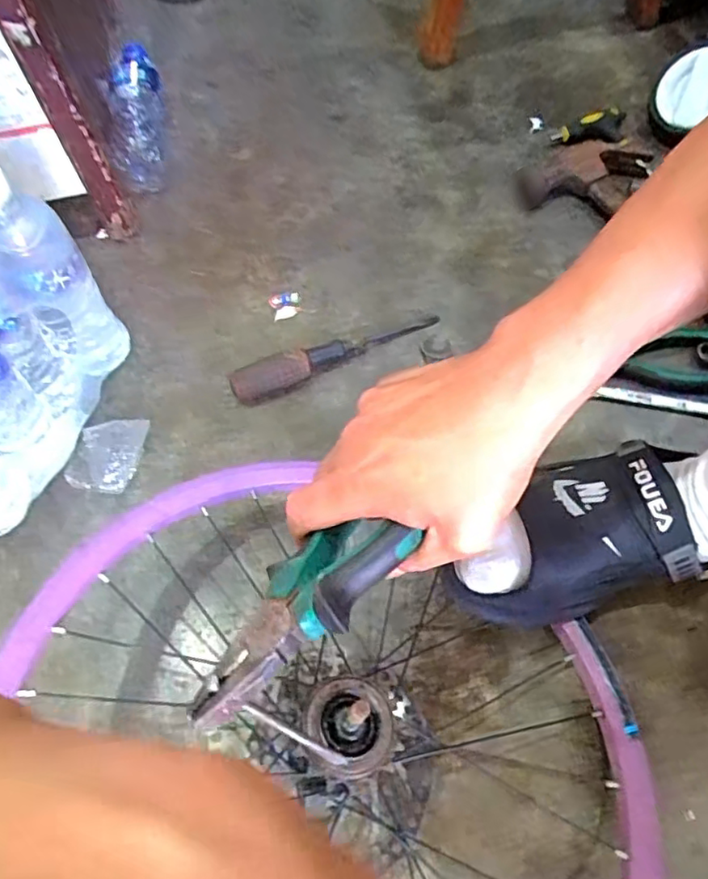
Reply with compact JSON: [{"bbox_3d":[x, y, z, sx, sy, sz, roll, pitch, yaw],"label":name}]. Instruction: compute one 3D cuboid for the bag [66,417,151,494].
[{"bbox_3d":[-0.227,0.014,0.568,0.067,0.022,0.068,6,64,6],"label":"bag"}]

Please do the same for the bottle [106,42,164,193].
[{"bbox_3d":[-0.257,-0.381,0.745,0.066,0.063,0.198,-15,64,-5],"label":"bottle"}]

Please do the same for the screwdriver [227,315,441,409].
[{"bbox_3d":[-0.015,-0.082,0.588,0.207,0.030,0.034,-20,64,-7],"label":"screwdriver"}]

